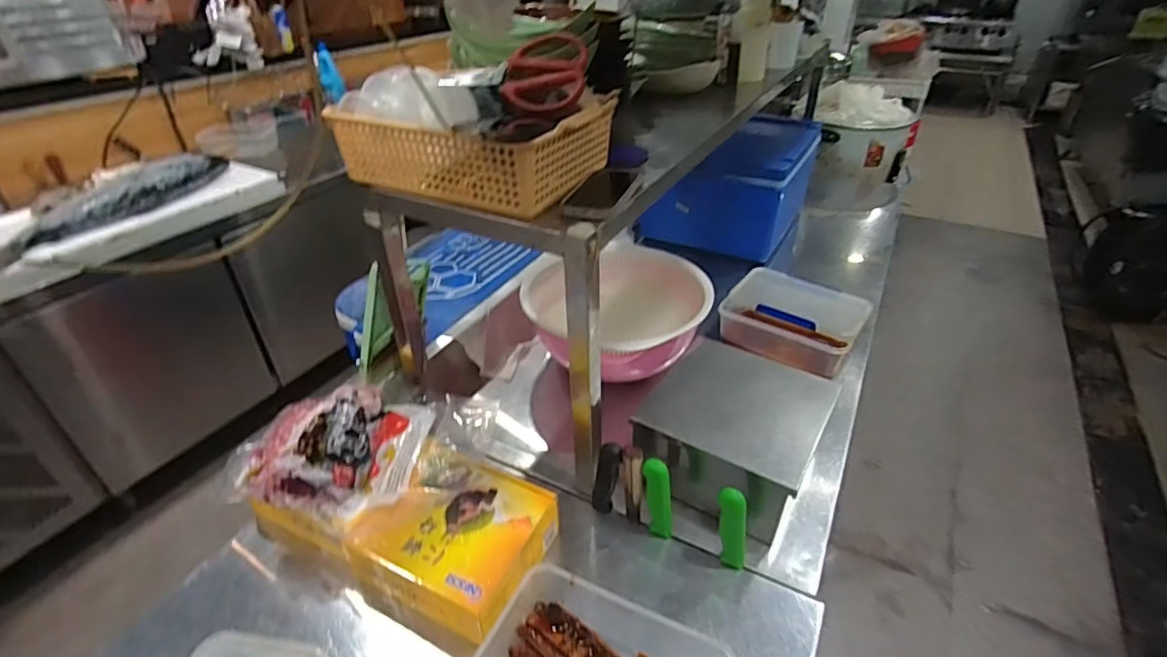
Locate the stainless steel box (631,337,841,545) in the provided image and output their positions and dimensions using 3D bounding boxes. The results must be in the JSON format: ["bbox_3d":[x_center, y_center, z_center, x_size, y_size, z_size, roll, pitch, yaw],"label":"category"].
[{"bbox_3d":[0.230,0.161,0.864,0.228,0.147,0.242,20,40,27],"label":"stainless steel box"}]

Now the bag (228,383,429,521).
[{"bbox_3d":[-0.344,0.164,0.771,0.253,0.089,0.176,-7,35,-9],"label":"bag"}]

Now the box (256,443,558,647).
[{"bbox_3d":[-0.238,0.254,0.769,0.373,0.081,0.196,15,38,21],"label":"box"}]

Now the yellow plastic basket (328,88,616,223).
[{"bbox_3d":[-0.139,-0.232,0.717,0.302,0.089,0.206,13,37,19],"label":"yellow plastic basket"}]

